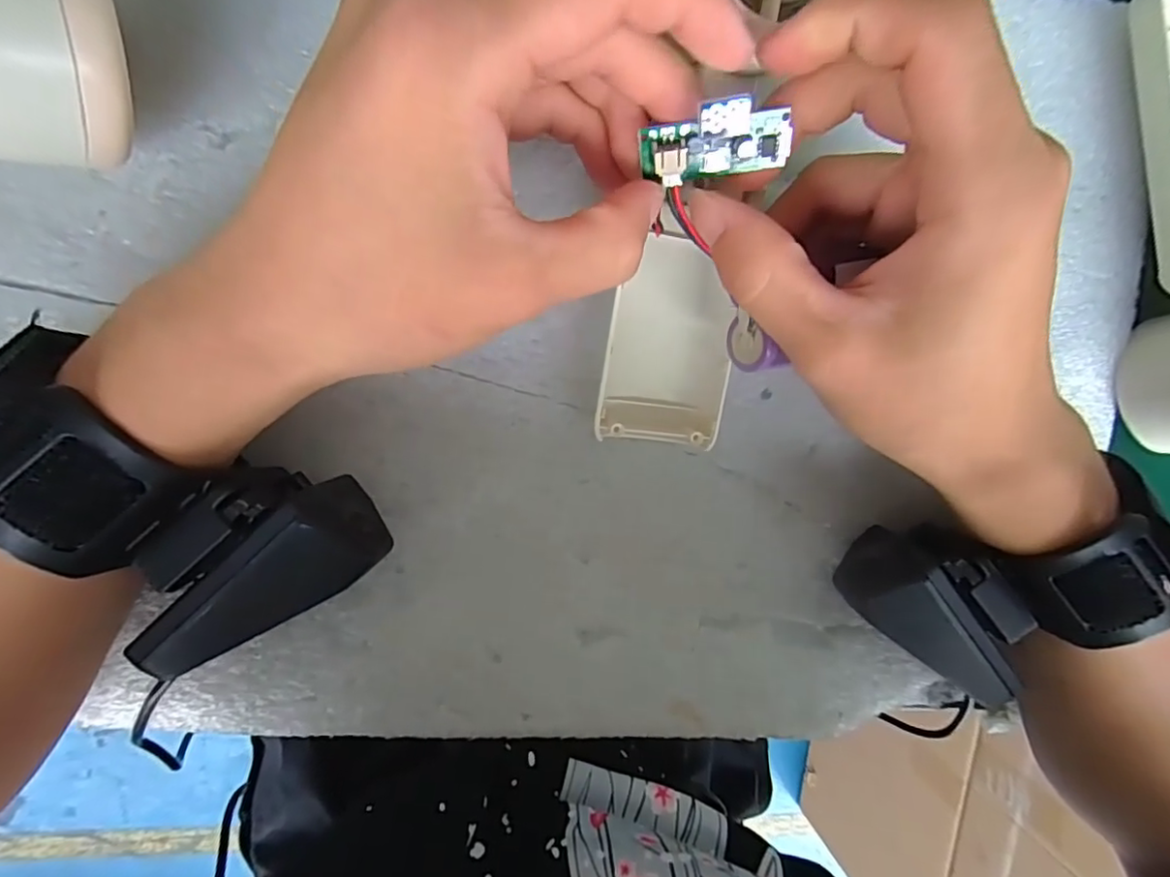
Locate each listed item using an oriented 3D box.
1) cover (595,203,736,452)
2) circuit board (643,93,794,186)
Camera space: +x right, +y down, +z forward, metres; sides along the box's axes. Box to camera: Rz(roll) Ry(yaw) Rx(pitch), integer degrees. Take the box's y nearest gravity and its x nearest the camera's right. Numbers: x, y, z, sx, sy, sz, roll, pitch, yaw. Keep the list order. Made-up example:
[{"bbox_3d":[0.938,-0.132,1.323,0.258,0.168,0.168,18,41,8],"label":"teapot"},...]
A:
[{"bbox_3d":[0.029,-0.033,0.192,0.043,0.018,0.067,7,96,-10],"label":"cover"},{"bbox_3d":[0.034,-0.078,0.147,0.036,0.022,0.009,-9,71,-5],"label":"circuit board"}]

